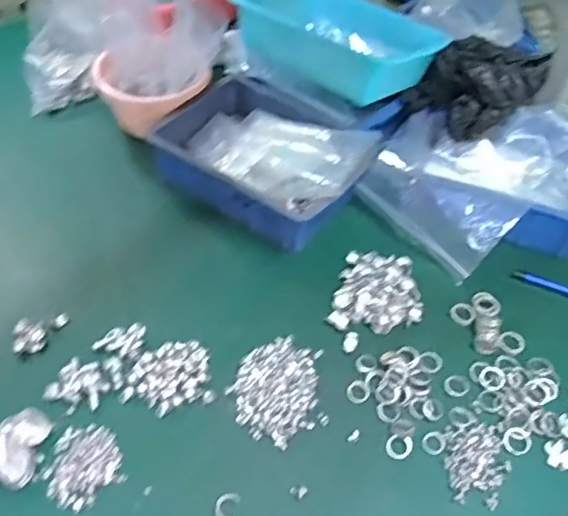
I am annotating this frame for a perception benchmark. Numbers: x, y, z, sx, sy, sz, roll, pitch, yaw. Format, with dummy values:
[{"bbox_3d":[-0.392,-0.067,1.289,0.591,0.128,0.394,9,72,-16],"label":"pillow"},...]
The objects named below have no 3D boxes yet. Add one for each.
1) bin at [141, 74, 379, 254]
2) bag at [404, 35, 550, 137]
[{"bbox_3d":[-0.020,-0.130,0.782,0.246,0.083,0.181,28,53,19],"label":"bin"},{"bbox_3d":[0.248,-0.220,0.809,0.148,0.090,0.124,26,52,17],"label":"bag"}]

